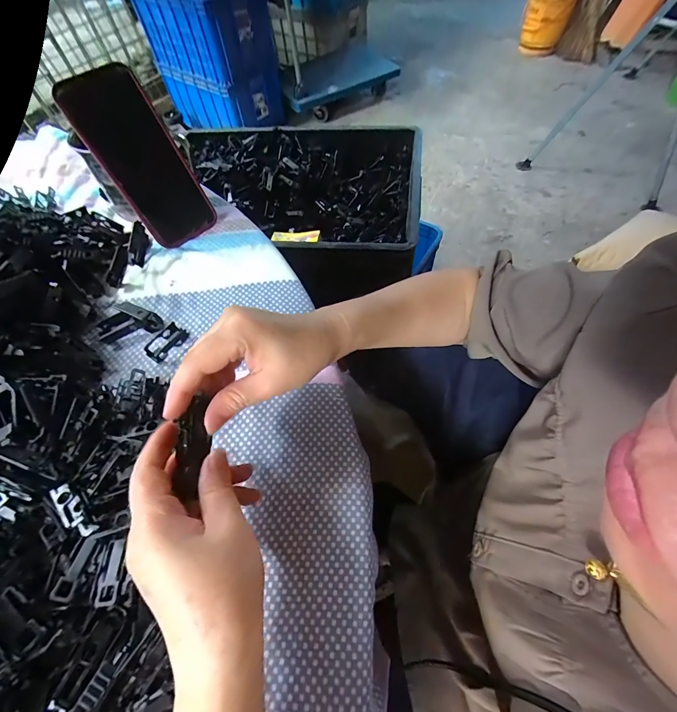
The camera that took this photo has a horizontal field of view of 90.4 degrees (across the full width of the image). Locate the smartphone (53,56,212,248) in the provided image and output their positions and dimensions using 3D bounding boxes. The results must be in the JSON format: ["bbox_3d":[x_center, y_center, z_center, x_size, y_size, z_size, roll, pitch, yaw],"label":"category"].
[{"bbox_3d":[-0.201,-0.201,0.354,0.074,0.159,0.012,-43,40,-20],"label":"smartphone"}]

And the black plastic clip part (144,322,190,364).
[{"bbox_3d":[-0.165,-0.014,0.322,0.023,0.008,0.039,28,65,18],"label":"black plastic clip part"}]

